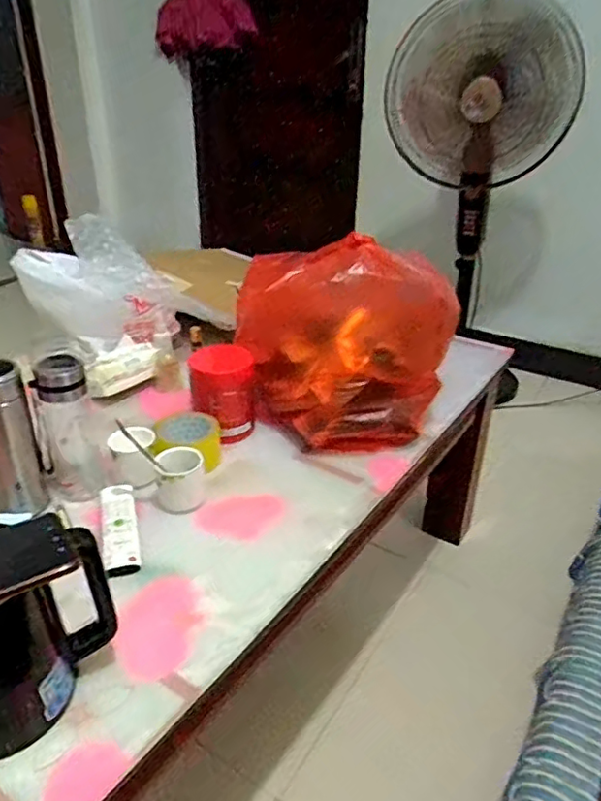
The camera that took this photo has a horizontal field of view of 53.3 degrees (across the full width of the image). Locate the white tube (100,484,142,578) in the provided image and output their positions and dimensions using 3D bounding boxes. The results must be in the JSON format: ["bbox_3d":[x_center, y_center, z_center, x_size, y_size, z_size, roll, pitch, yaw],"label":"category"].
[{"bbox_3d":[-0.234,0.162,0.775,0.043,0.015,0.169,-8,31,-16],"label":"white tube"}]

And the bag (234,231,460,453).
[{"bbox_3d":[0.071,-0.108,0.993,0.279,0.266,0.294,-24,38,-36],"label":"bag"}]

